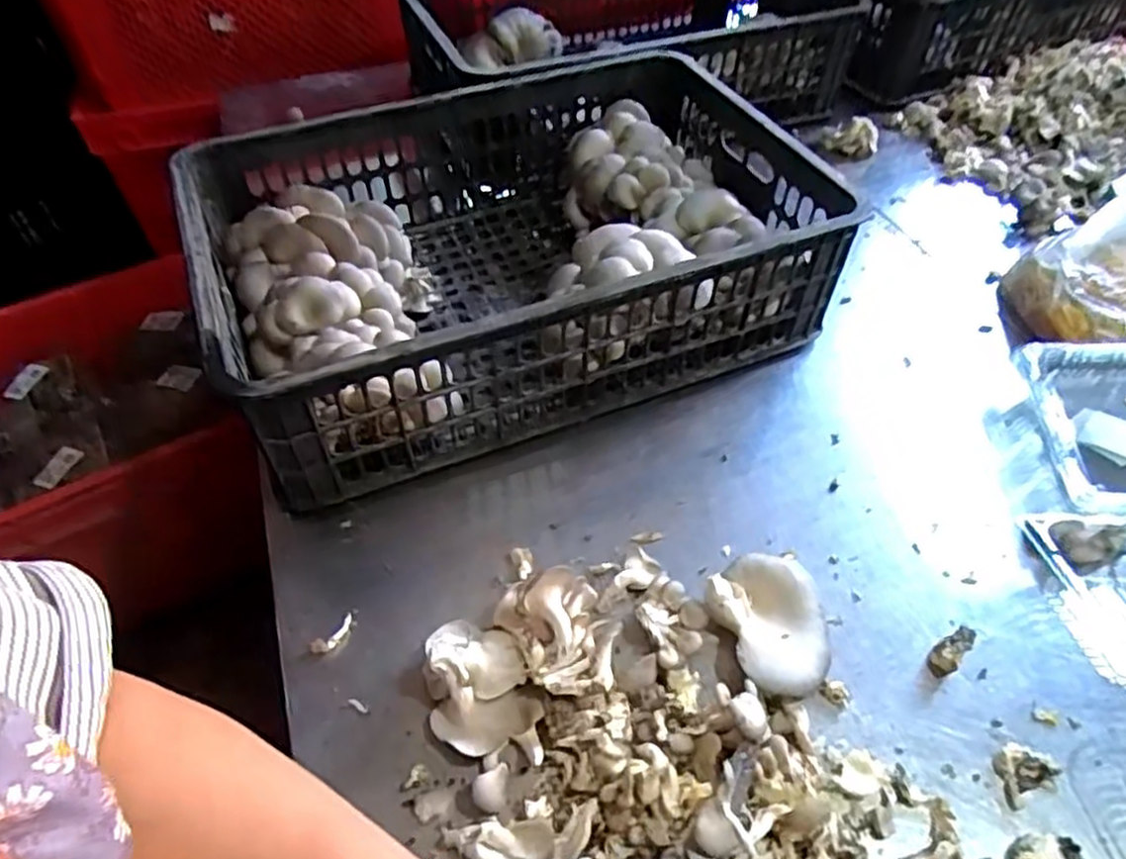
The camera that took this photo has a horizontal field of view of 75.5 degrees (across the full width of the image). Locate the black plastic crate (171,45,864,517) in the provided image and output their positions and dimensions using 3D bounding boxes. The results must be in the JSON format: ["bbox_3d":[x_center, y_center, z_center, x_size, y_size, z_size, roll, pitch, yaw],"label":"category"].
[{"bbox_3d":[-0.070,-0.218,0.811,0.593,0.171,0.501,-18,52,-14],"label":"black plastic crate"}]

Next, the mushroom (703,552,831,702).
[{"bbox_3d":[0.163,0.147,0.566,0.091,0.044,0.119,-16,51,-13],"label":"mushroom"}]

